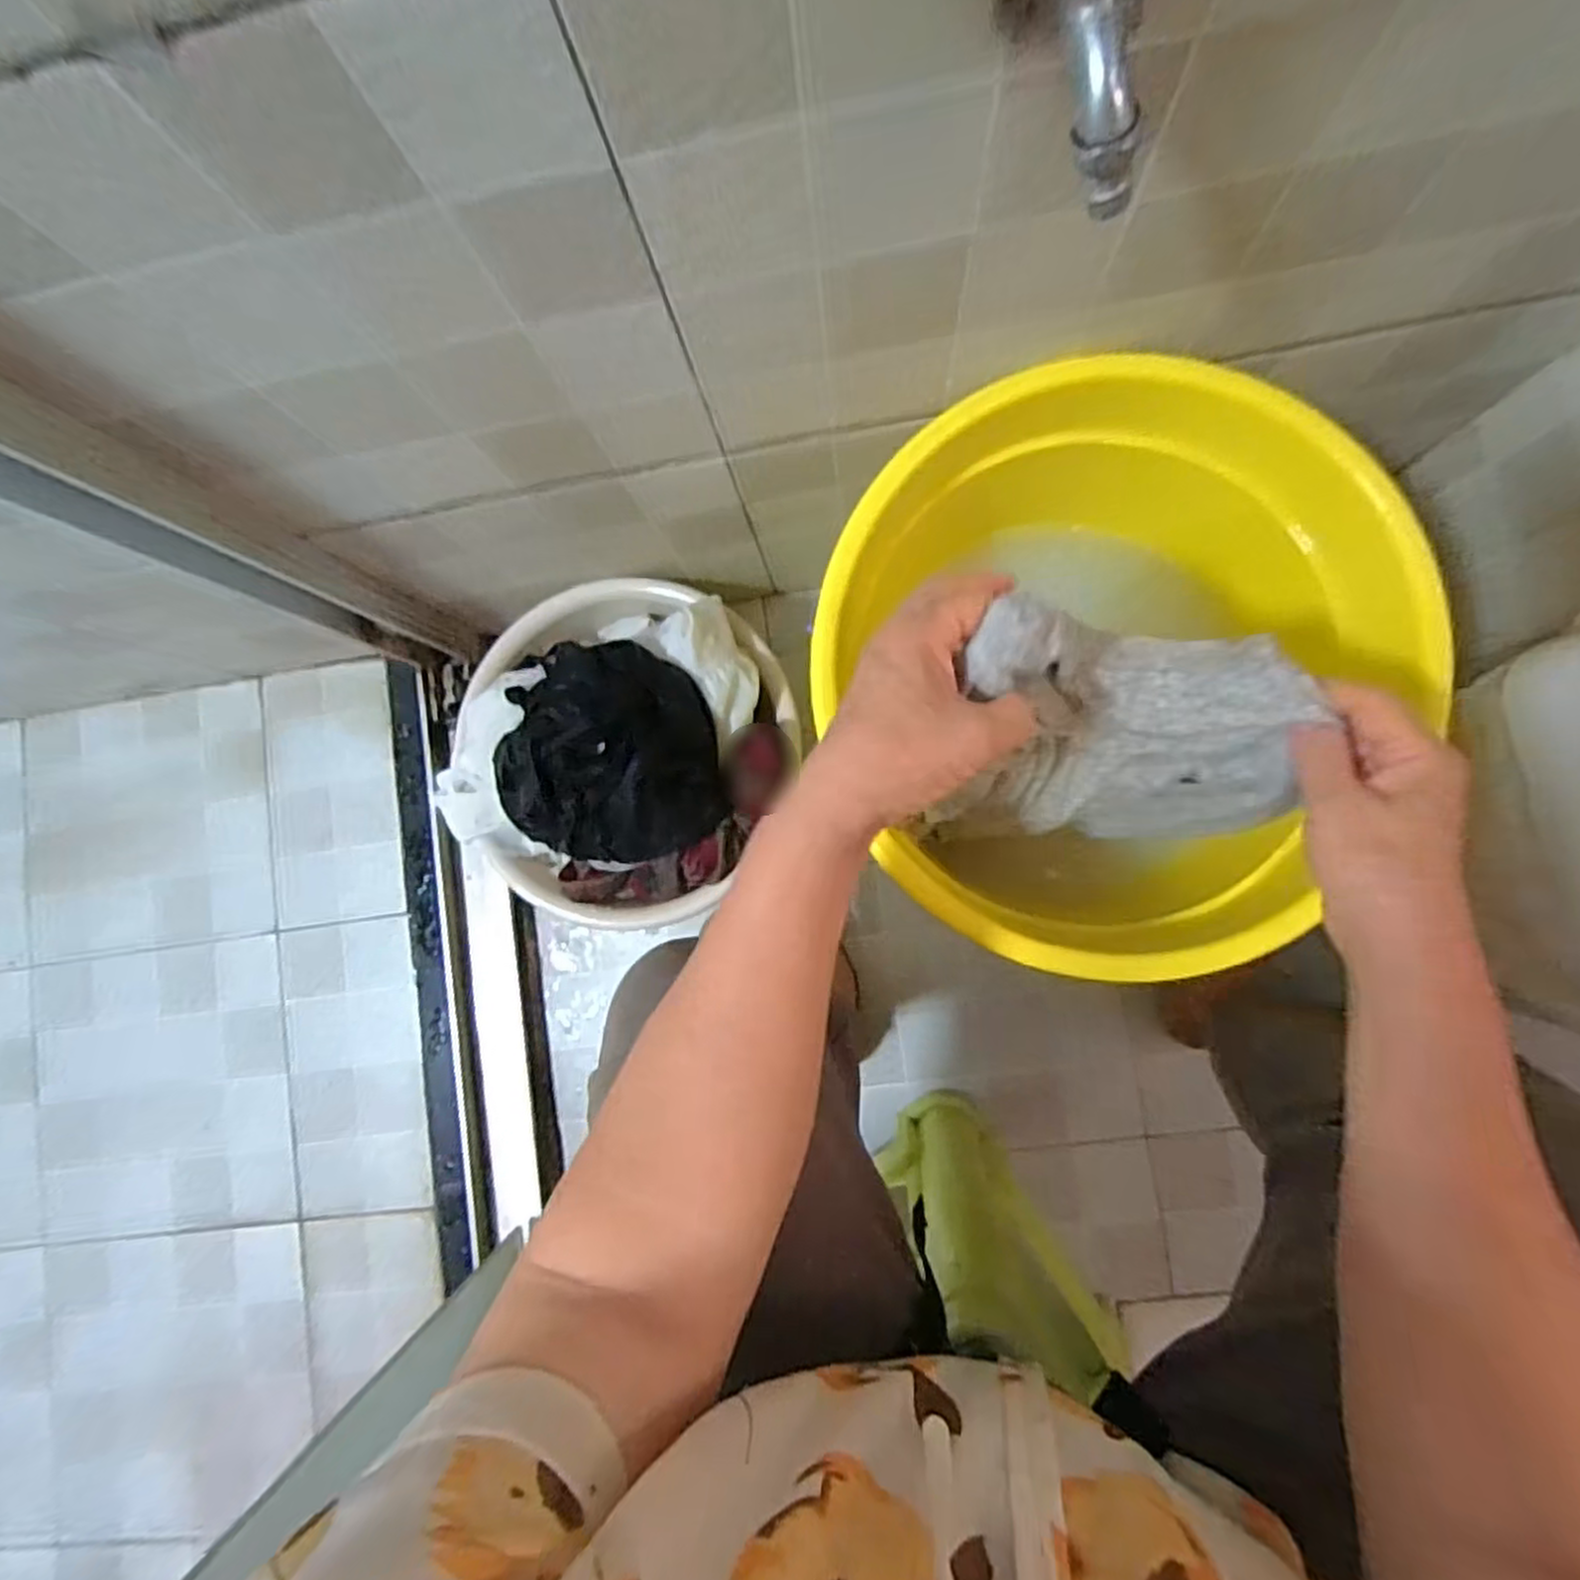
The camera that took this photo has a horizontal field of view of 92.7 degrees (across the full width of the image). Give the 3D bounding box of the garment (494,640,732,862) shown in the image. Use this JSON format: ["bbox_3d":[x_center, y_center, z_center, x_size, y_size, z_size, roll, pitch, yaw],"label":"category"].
[{"bbox_3d":[-0.151,-0.034,0.611,0.171,0.063,0.186,0,86,6],"label":"garment"}]

